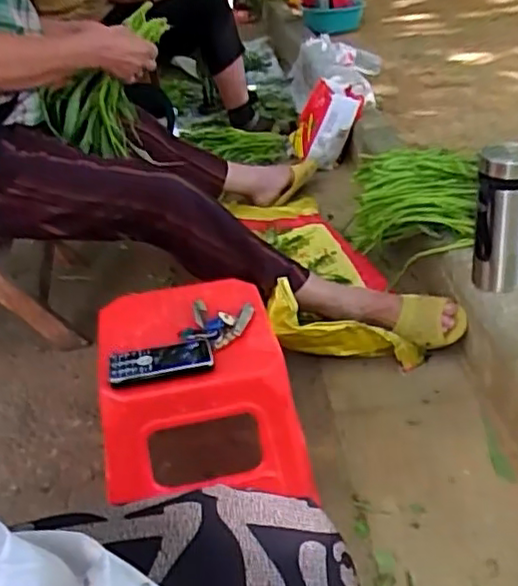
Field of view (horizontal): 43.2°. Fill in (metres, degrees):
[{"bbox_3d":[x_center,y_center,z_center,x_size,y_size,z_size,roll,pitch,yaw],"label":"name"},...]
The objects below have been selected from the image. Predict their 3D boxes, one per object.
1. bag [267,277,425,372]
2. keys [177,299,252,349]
[{"bbox_3d":[0.144,0.075,1.104,0.292,0.112,0.050,18,29,-16],"label":"bag"},{"bbox_3d":[-0.058,0.035,0.854,0.089,0.031,0.076,6,34,18],"label":"keys"}]

